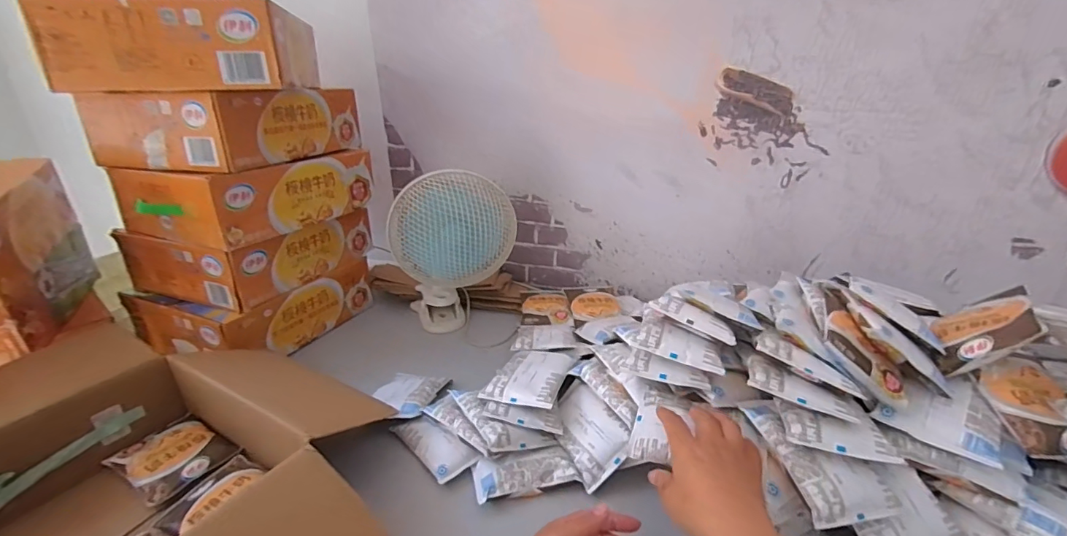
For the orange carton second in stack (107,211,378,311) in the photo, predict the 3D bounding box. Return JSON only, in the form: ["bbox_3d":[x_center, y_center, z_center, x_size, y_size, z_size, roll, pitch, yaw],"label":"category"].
[{"bbox_3d":[-0.520,-0.048,0.896,0.269,0.108,0.311,9,26,20],"label":"orange carton second in stack"}]

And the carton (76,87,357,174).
[{"bbox_3d":[-0.508,-0.249,0.805,0.259,0.106,0.321,6,26,16],"label":"carton"}]

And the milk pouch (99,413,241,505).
[{"bbox_3d":[-0.461,0.233,0.599,0.150,0.021,0.098,13,28,27],"label":"milk pouch"}]

